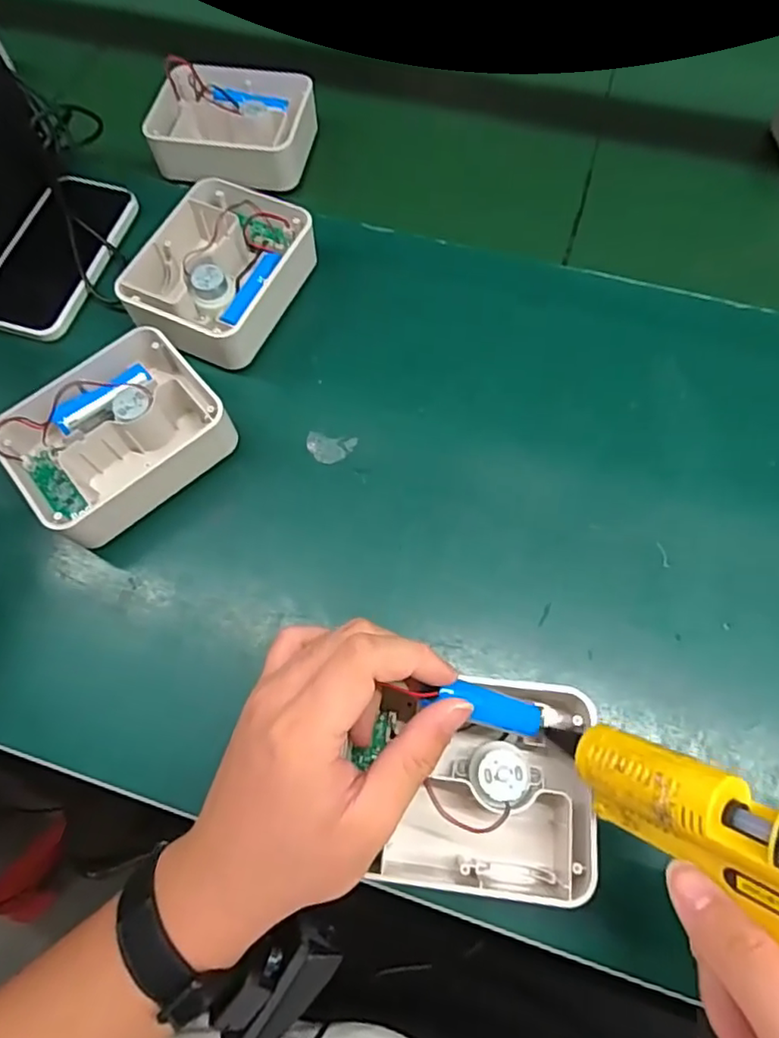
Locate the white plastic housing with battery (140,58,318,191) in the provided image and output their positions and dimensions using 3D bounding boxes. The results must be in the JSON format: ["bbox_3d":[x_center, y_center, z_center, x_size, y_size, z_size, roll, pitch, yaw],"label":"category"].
[{"bbox_3d":[-0.133,-0.336,0.508,0.130,0.034,0.106,5,70,4],"label":"white plastic housing with battery"}]

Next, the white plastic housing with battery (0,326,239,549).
[{"bbox_3d":[-0.176,-0.053,0.392,0.133,0.049,0.104,-42,73,-13],"label":"white plastic housing with battery"}]

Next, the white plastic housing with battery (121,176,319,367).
[{"bbox_3d":[-0.122,-0.180,0.441,0.104,0.046,0.138,22,72,10],"label":"white plastic housing with battery"}]

